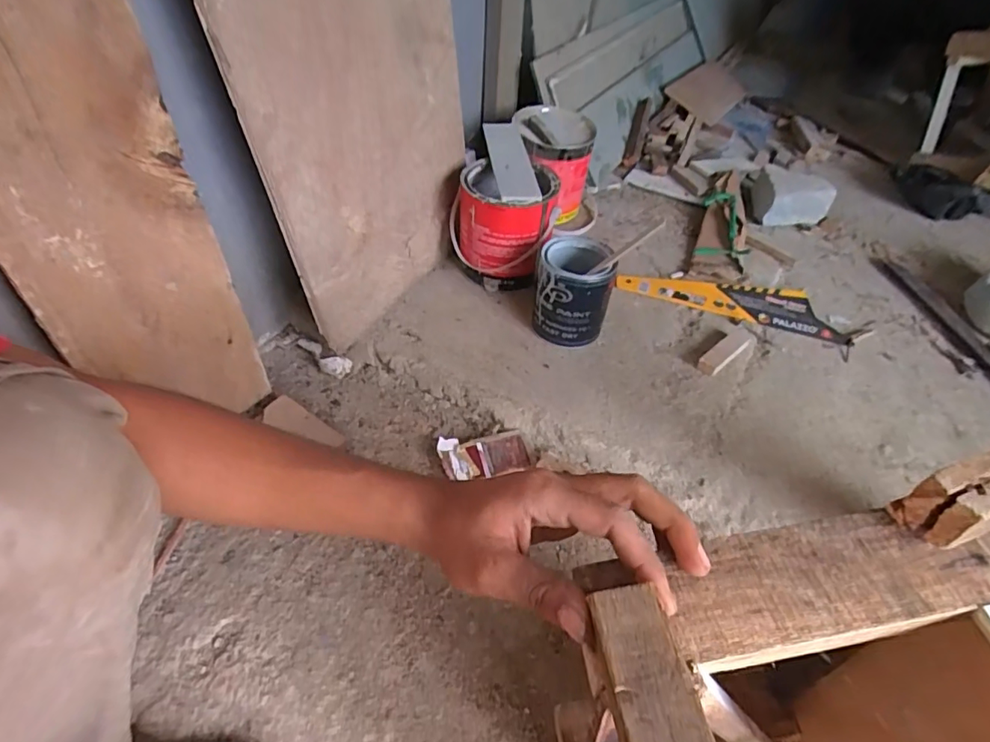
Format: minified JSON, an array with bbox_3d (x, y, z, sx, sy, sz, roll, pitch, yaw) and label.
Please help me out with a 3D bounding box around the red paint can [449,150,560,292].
[{"bbox_3d":[0.011,-0.236,0.864,0.163,0.150,0.143,5,48,1],"label":"red paint can"}]

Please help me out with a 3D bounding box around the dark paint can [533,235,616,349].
[{"bbox_3d":[0.114,-0.116,0.787,0.104,0.123,0.113,8,48,4],"label":"dark paint can"}]

